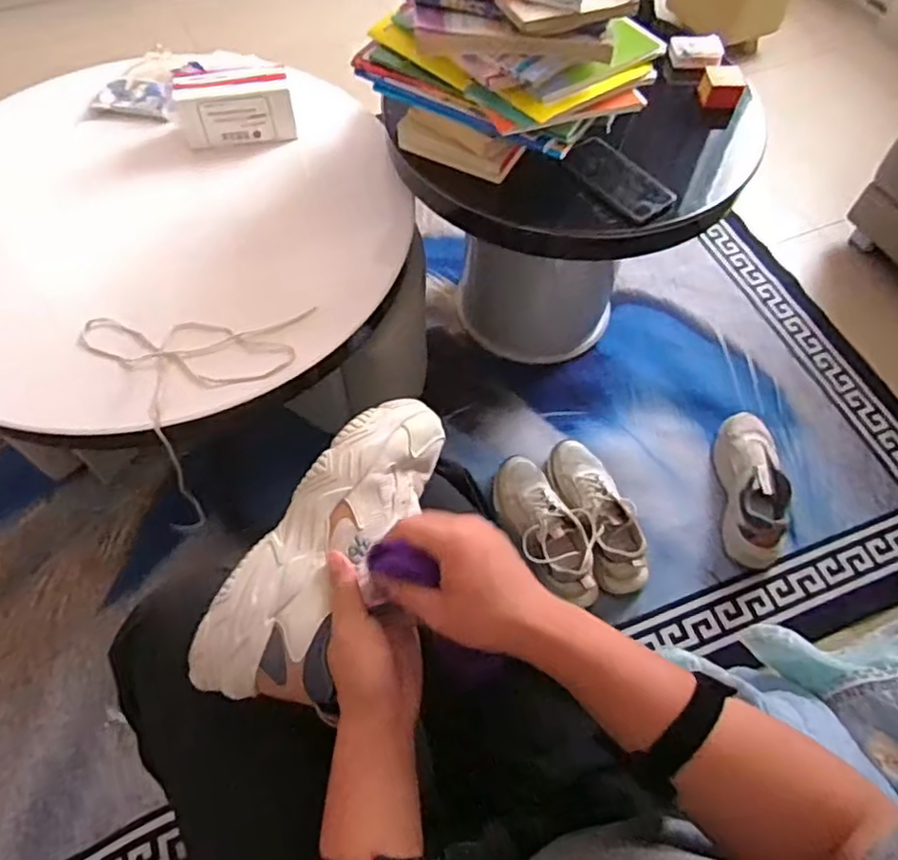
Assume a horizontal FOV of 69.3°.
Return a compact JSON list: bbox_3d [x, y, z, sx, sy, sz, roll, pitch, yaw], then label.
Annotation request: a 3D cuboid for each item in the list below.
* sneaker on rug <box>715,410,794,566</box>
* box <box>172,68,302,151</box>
[{"bbox_3d":[0.558,0.097,1.187,0.103,0.113,0.296,8,58,3],"label":"sneaker on rug"},{"bbox_3d":[-0.338,-0.514,1.035,0.173,0.083,0.075,-8,60,-7],"label":"box"}]

